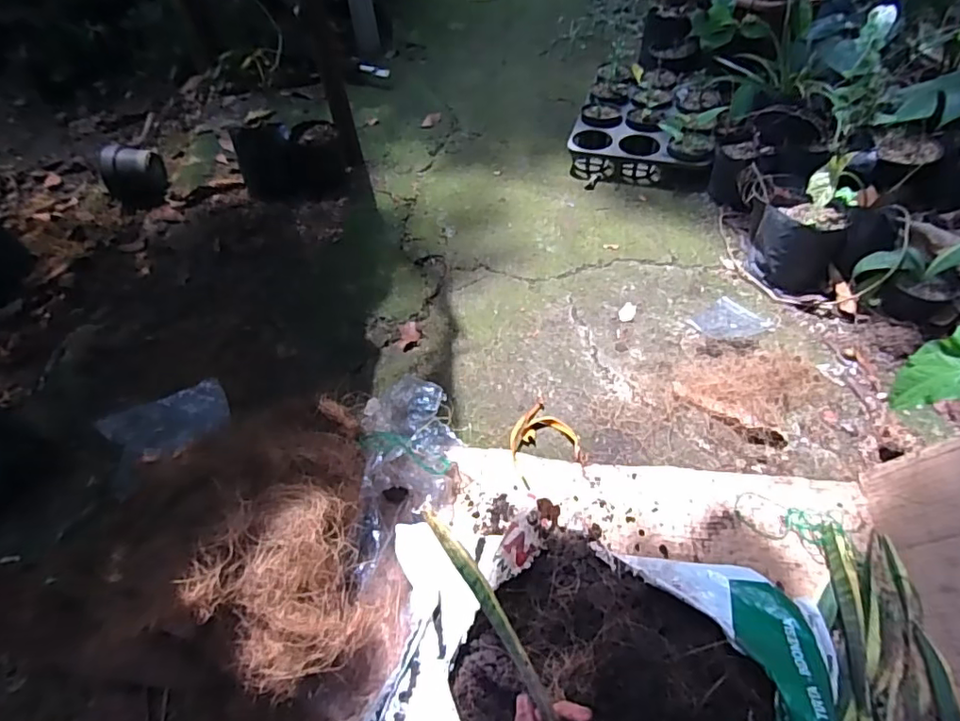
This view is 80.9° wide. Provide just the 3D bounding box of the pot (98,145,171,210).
[{"bbox_3d":[-0.765,-0.415,1.248,0.124,0.096,0.132,-3,52,3],"label":"pot"}]

